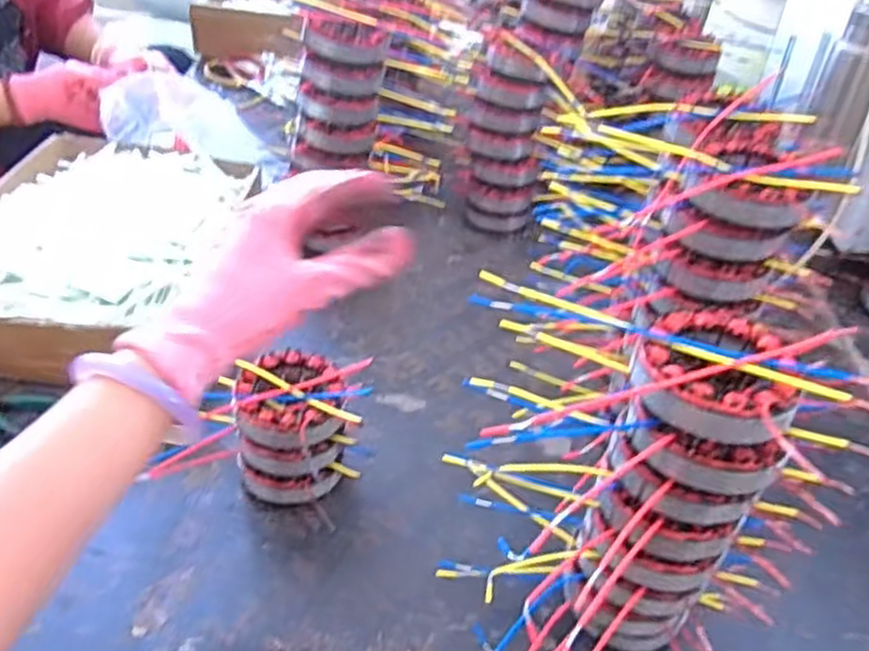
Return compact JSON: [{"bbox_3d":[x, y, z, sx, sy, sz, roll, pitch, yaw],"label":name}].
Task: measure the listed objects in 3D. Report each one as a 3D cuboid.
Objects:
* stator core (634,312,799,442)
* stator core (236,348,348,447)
[{"bbox_3d":[0.154,0.023,0.408,0.081,0.028,0.080,20,42,17],"label":"stator core"},{"bbox_3d":[-0.111,0.057,0.589,0.081,0.025,0.089,-2,40,-8],"label":"stator core"}]

